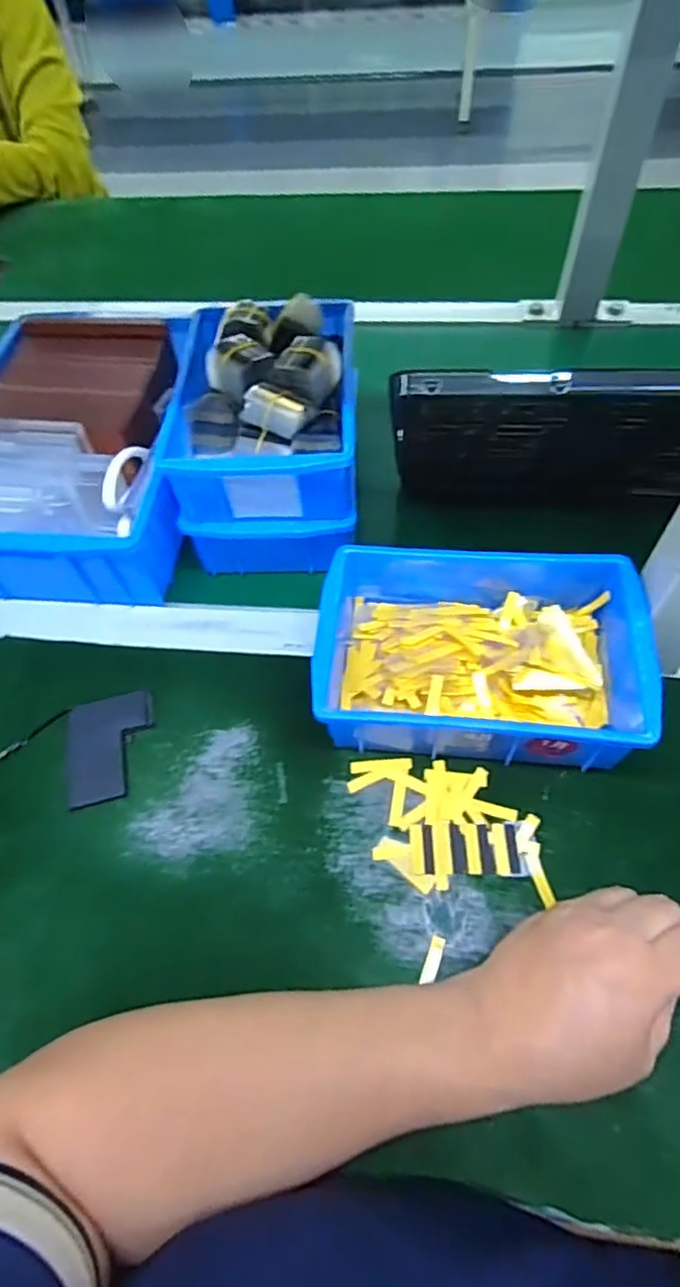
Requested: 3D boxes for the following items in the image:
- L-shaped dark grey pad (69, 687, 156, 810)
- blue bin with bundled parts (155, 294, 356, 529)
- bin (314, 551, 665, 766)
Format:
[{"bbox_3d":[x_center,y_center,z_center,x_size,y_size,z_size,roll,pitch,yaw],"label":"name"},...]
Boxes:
[{"bbox_3d":[-0.155,0.070,0.414,0.057,0.005,0.076,-15,57,-6],"label":"L-shaped dark grey pad"},{"bbox_3d":[-0.053,-0.182,0.465,0.135,0.080,0.187,-1,57,3],"label":"blue bin with bundled parts"},{"bbox_3d":[0.089,0.003,0.406,0.197,0.073,0.140,5,57,7],"label":"bin"}]

